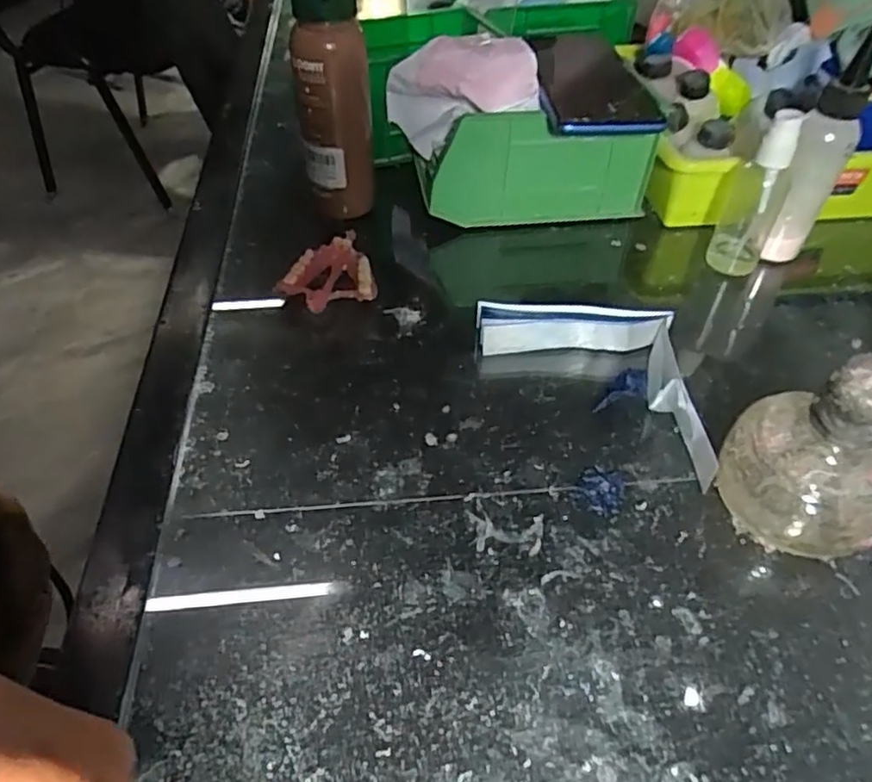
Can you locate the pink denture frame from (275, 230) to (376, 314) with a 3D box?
[{"bbox_3d":[-0.077,-0.081,0.438,0.064,0.021,0.072,-17,50,-16],"label":"pink denture frame"}]

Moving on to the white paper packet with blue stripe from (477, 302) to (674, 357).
[{"bbox_3d":[0.084,-0.040,0.396,0.115,0.030,0.018,0,47,-1],"label":"white paper packet with blue stripe"}]

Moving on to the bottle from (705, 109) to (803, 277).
[{"bbox_3d":[0.216,-0.136,0.435,0.034,0.110,0.039,20,50,17],"label":"bottle"}]

